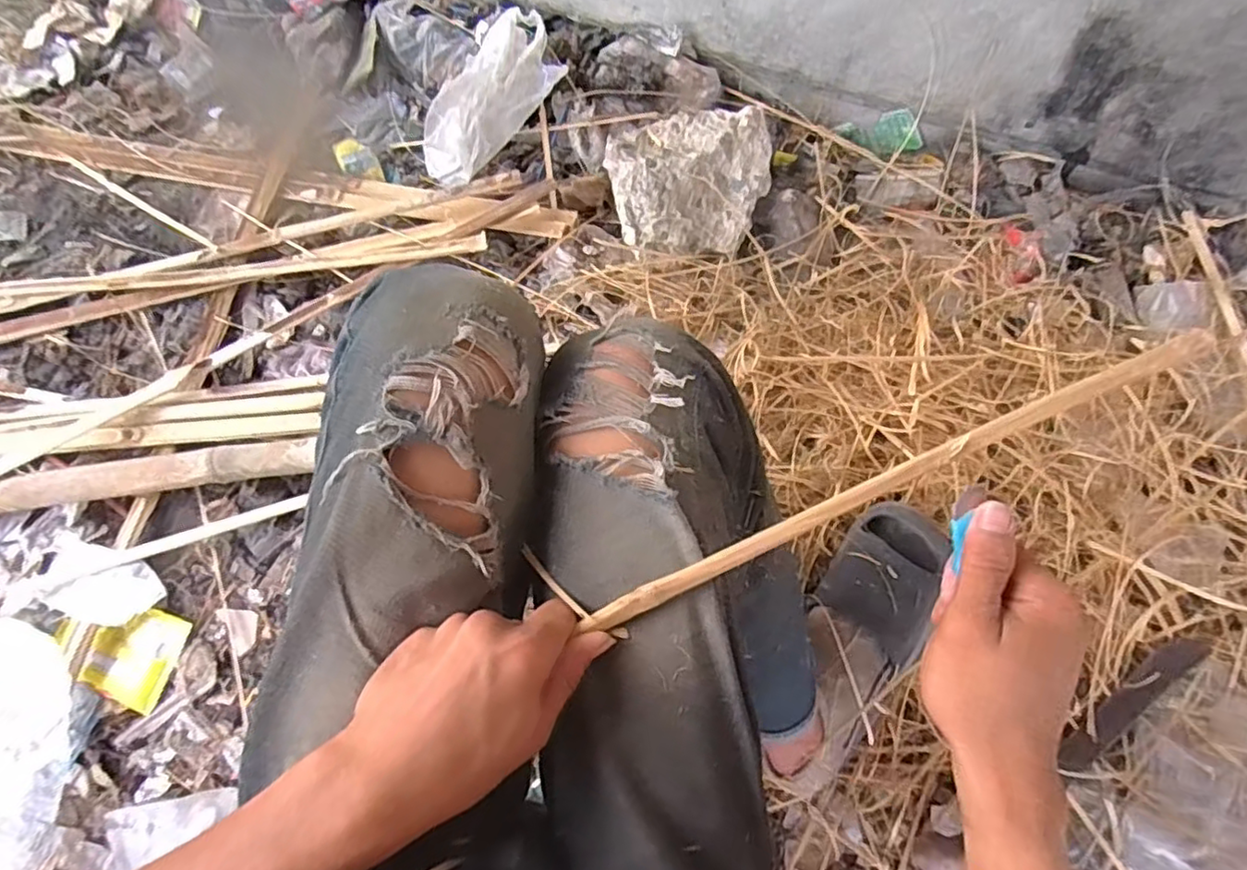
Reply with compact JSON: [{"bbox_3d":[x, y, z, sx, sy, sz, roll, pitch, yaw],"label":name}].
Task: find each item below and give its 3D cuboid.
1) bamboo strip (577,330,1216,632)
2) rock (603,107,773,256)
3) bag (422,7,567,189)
[{"bbox_3d":[0.155,0.023,0.357,0.368,0.010,0.015,-24,72,-2],"label":"bamboo strip"},{"bbox_3d":[0.088,-0.350,0.883,0.216,0.081,0.187,1,69,-1],"label":"rock"},{"bbox_3d":[-0.194,-0.477,0.920,0.127,0.060,0.257,37,94,13],"label":"bag"}]

